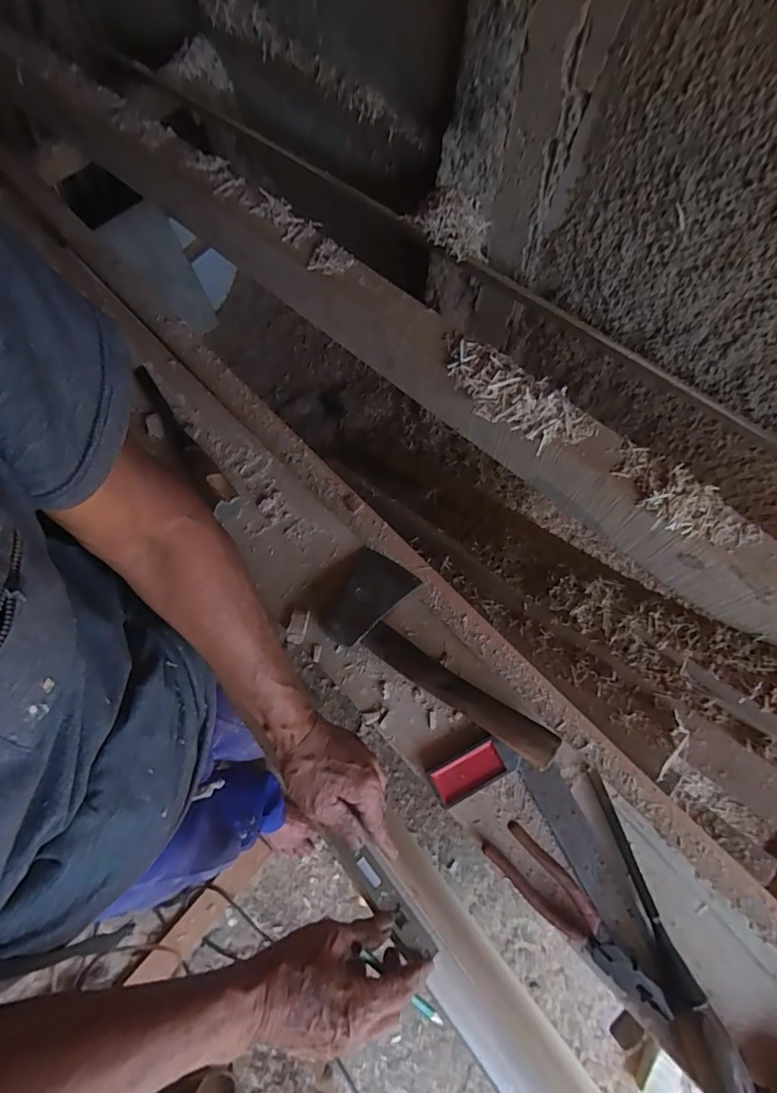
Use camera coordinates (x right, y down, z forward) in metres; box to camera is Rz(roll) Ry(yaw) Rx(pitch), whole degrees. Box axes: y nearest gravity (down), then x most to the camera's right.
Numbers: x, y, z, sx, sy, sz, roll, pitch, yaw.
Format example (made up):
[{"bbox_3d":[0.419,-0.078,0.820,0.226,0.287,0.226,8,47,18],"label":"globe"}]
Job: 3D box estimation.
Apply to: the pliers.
[{"bbox_3d":[0.175,0.348,0.471,0.188,0.028,0.044,43,76,12],"label":"pliers"}]

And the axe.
[{"bbox_3d":[0.061,0.107,0.551,0.287,0.049,0.118,30,73,9],"label":"axe"}]

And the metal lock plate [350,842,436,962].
[{"bbox_3d":[0.003,0.318,0.446,0.022,0.005,0.099,-40,76,-13],"label":"metal lock plate"}]

